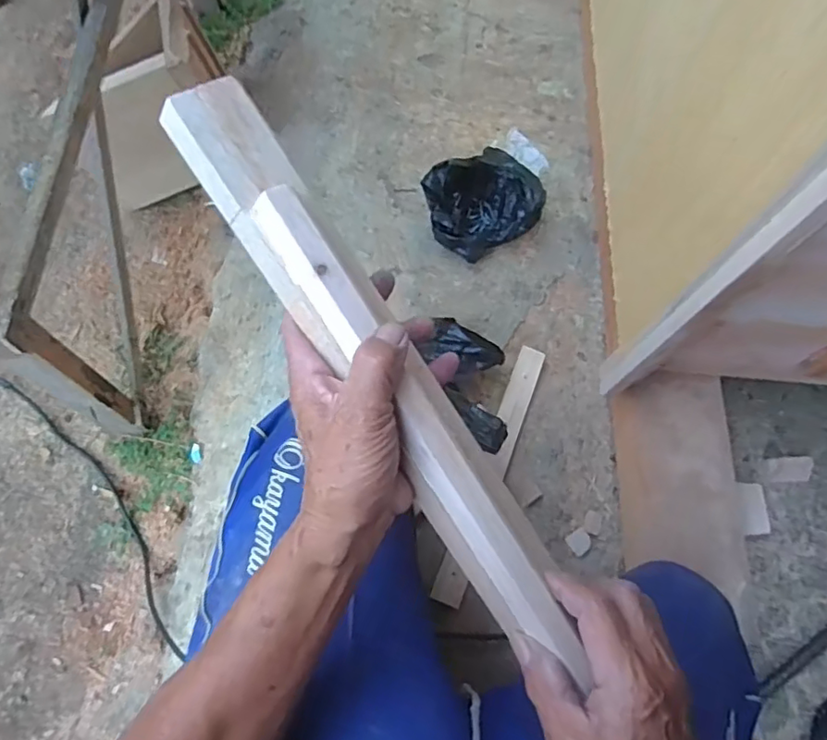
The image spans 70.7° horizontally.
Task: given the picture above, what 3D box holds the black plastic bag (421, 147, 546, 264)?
[{"bbox_3d":[0.094,-0.238,0.847,0.144,0.106,0.134,-28,72,-14],"label":"black plastic bag"}]

